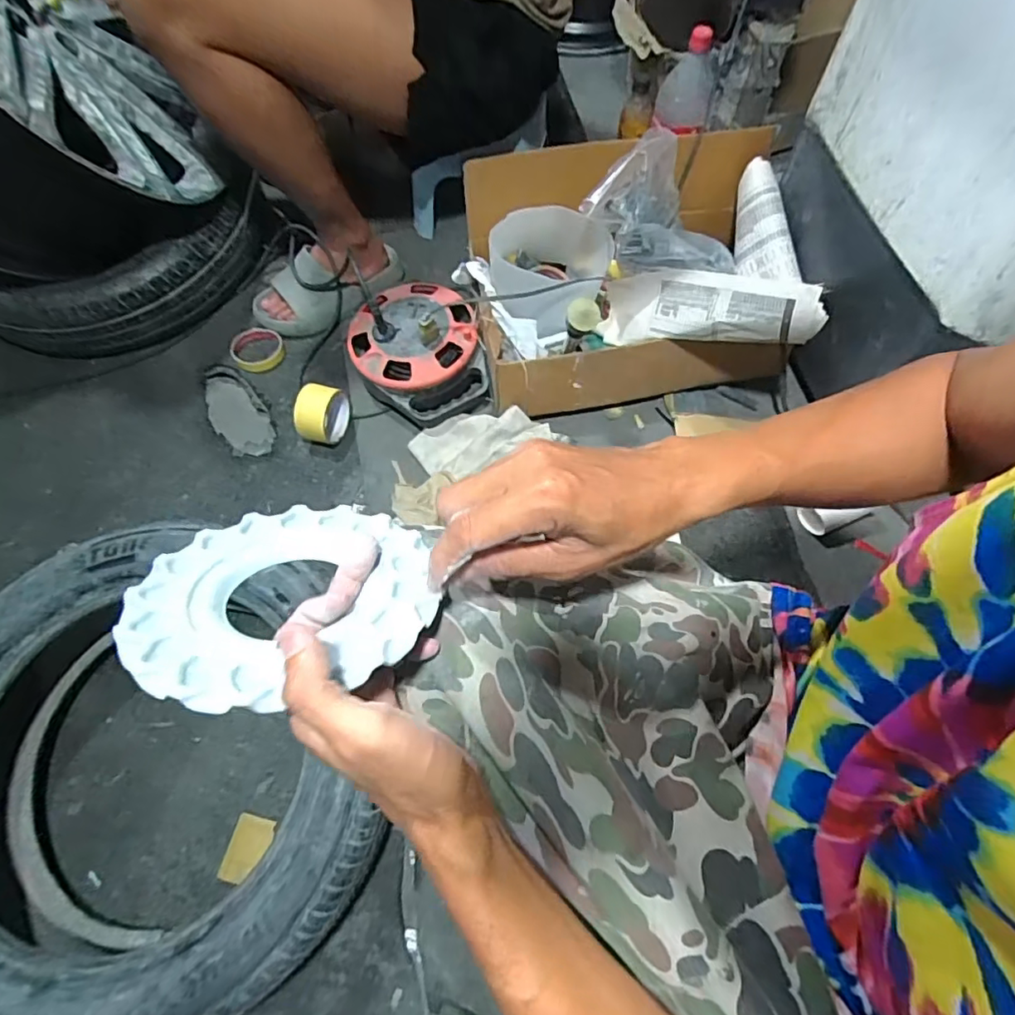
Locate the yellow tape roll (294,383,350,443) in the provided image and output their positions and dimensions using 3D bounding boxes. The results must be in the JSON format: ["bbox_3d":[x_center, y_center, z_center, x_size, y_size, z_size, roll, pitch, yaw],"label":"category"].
[{"bbox_3d":[-0.288,-0.144,0.872,0.066,0.080,0.074,12,66,6],"label":"yellow tape roll"}]

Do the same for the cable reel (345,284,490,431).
[{"bbox_3d":[-0.145,-0.250,0.889,0.204,0.132,0.219,-9,65,-8],"label":"cable reel"}]

